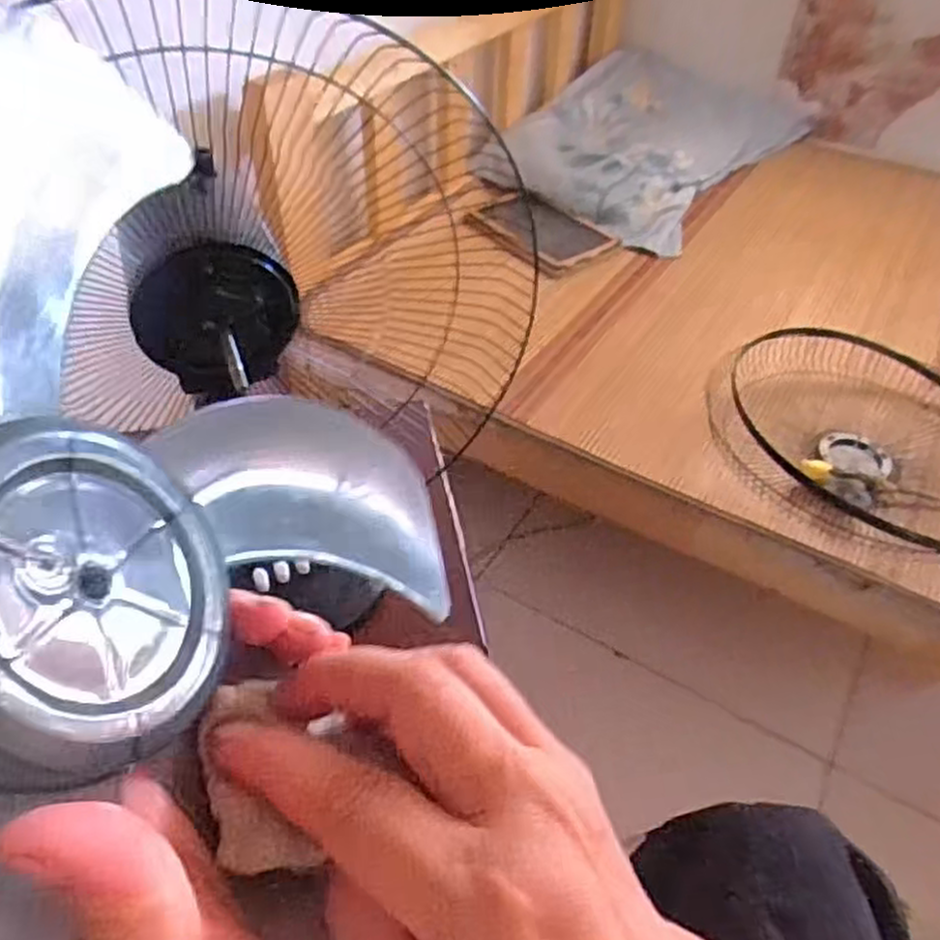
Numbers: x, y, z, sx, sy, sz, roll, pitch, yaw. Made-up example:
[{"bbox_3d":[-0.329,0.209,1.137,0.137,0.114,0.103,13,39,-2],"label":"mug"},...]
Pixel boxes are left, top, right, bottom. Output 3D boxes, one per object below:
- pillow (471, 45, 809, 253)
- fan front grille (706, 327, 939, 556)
[{"bbox_3d":[0.358,-0.674,1.565,0.435,0.122,0.663,29,52,25],"label":"pillow"},{"bbox_3d":[0.504,-0.043,0.972,0.365,0.063,0.392,0,45,0],"label":"fan front grille"}]

